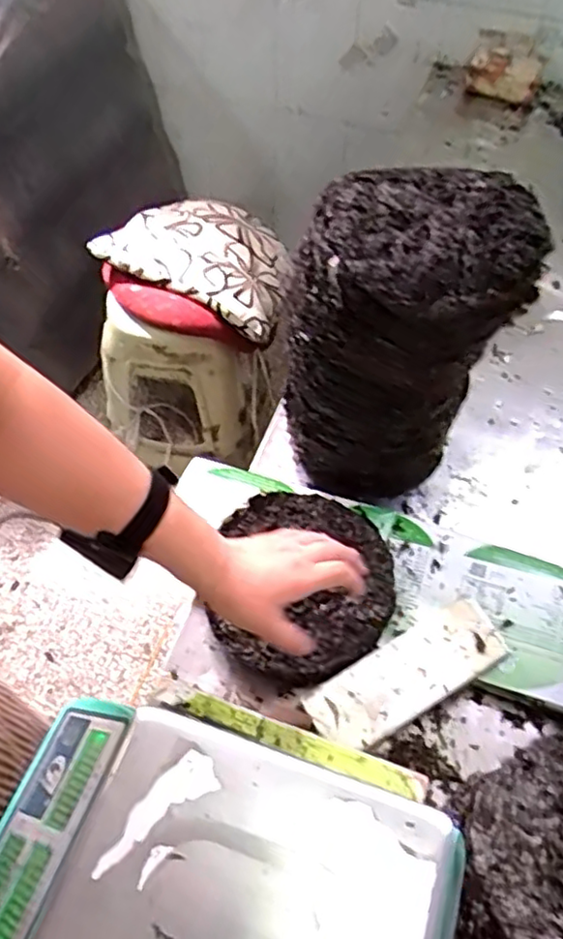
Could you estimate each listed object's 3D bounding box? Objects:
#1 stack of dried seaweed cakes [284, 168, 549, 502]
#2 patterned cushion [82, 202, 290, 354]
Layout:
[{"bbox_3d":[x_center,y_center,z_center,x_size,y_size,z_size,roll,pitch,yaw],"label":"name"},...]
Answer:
[{"bbox_3d":[0.118,-0.121,0.711,0.217,0.340,0.167,19,56,11],"label":"stack of dried seaweed cakes"},{"bbox_3d":[-0.149,-0.401,1.300,0.345,0.116,0.346,1,54,-1],"label":"patterned cushion"}]

